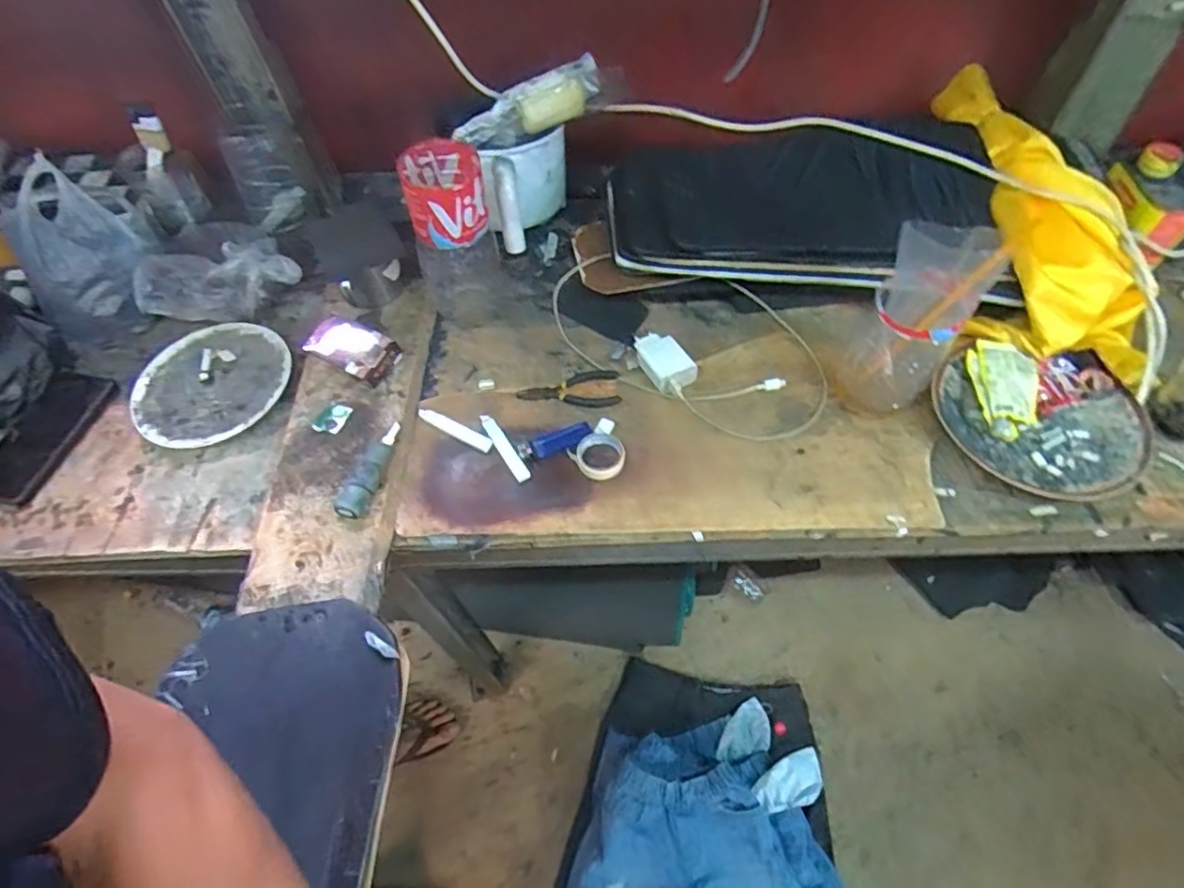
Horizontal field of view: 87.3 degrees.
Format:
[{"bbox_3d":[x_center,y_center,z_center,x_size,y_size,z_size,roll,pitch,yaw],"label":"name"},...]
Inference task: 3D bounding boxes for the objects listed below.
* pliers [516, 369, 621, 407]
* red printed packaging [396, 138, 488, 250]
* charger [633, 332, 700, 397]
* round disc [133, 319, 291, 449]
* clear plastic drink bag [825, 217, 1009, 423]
[{"bbox_3d":[-0.026,-0.066,0.712,0.114,0.005,0.054,2,58,3],"label":"pliers"},{"bbox_3d":[-0.152,-0.263,0.653,0.077,0.078,0.086,-10,58,-4],"label":"red printed packaging"},{"bbox_3d":[0.084,-0.094,0.715,0.054,0.025,0.082,-24,60,-12],"label":"charger"},{"bbox_3d":[-0.436,-0.071,0.720,0.173,0.018,0.173,-1,58,1],"label":"round disc"},{"bbox_3d":[0.313,-0.118,0.626,0.097,0.199,0.082,37,66,22],"label":"clear plastic drink bag"}]

